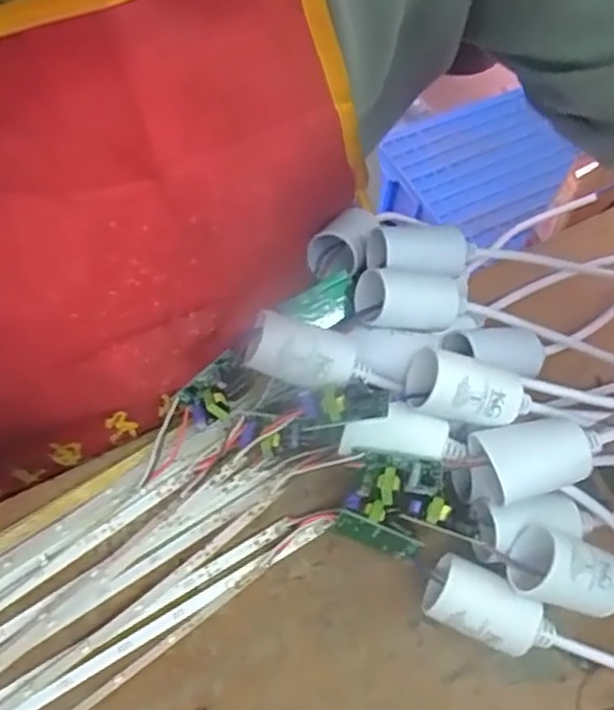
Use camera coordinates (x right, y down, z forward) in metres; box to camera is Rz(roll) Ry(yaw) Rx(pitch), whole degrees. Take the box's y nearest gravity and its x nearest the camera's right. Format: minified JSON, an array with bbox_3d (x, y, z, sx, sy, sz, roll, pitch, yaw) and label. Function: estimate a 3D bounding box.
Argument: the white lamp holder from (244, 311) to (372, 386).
[{"bbox_3d":[-0.001,-0.001,0.303,0.049,0.021,0.027,15,58,-11],"label":"white lamp holder"}]

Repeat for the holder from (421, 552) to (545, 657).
[{"bbox_3d":[0.073,0.109,0.303,0.047,0.032,0.025,27,62,10],"label":"holder"}]

